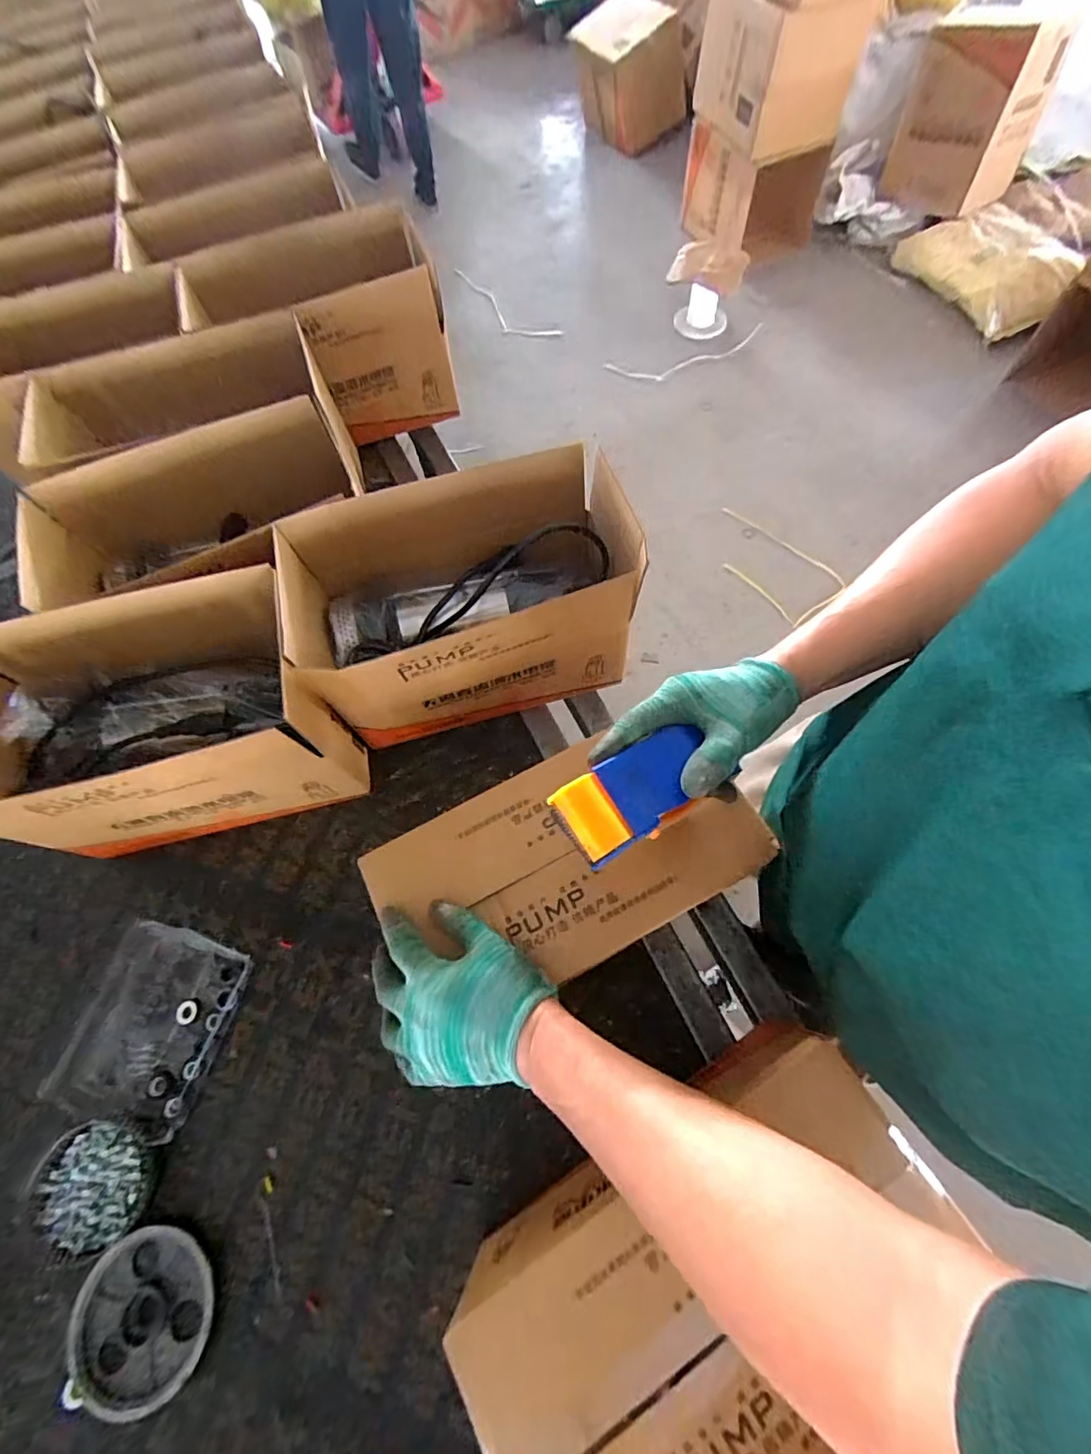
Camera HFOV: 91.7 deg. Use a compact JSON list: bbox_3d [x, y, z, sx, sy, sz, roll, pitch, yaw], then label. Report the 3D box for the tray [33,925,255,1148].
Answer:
[{"bbox_3d":[-0.407,0.300,0.540,0.145,0.031,0.177,13,68,8],"label":"tray"}]

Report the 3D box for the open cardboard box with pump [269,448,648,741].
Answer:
[{"bbox_3d":[-0.085,-0.134,0.598,0.346,0.193,0.195,-18,66,-3],"label":"open cardboard box with pump"}]

